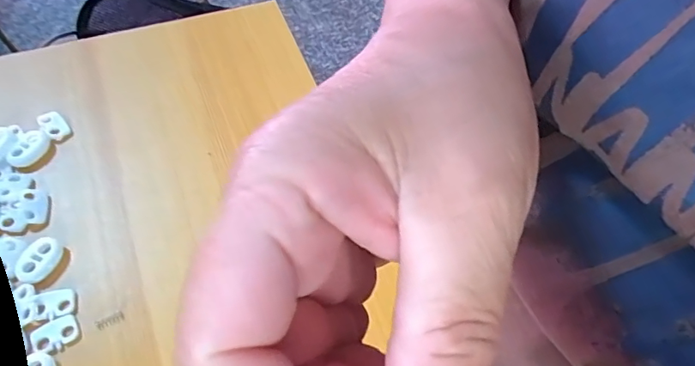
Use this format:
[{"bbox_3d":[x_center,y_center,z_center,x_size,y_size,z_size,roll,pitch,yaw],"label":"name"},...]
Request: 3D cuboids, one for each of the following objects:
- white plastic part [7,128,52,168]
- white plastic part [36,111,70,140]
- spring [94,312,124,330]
[{"bbox_3d":[-0.168,-0.019,0.257,0.016,0.004,0.023,24,60,-8],"label":"white plastic part"},{"bbox_3d":[-0.162,-0.031,0.269,0.020,0.005,0.012,40,64,18],"label":"white plastic part"},{"bbox_3d":[-0.106,0.060,0.215,0.012,0.004,0.005,-23,63,-17],"label":"spring"}]

